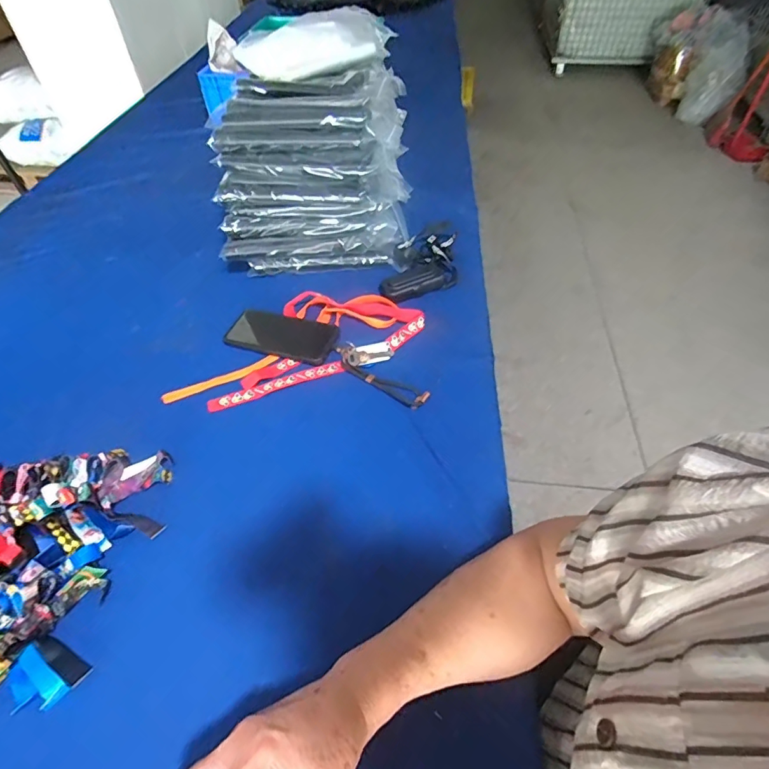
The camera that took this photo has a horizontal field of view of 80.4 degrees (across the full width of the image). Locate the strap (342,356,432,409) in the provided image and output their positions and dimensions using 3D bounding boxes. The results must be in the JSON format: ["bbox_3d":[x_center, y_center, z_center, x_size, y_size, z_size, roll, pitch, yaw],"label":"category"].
[{"bbox_3d":[-0.003,-0.006,0.636,0.137,0.009,0.033,28,55,23],"label":"strap"}]

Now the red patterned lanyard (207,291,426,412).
[{"bbox_3d":[-0.112,-0.079,0.697,0.332,0.017,0.172,-20,51,-16],"label":"red patterned lanyard"}]

